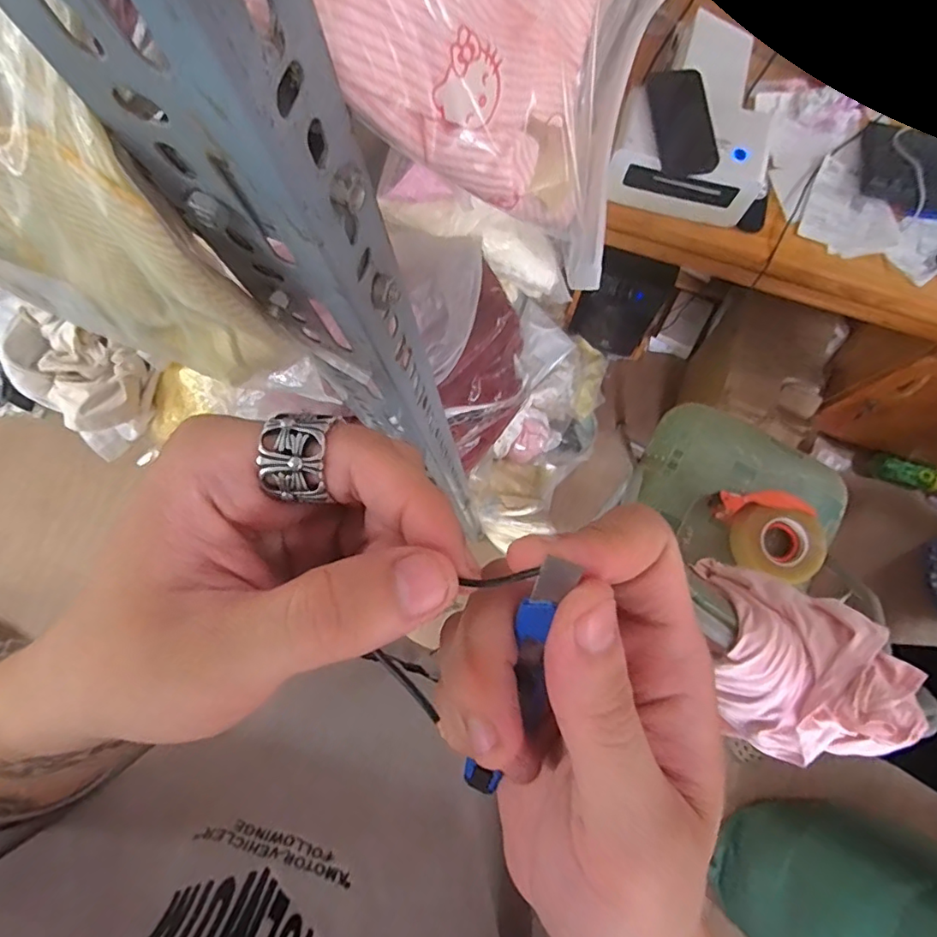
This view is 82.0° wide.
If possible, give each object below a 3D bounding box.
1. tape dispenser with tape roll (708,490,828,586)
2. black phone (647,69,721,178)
[{"bbox_3d":[0.539,0.114,0.975,0.200,0.067,0.149,23,80,6],"label":"tape dispenser with tape roll"},{"bbox_3d":[0.314,-0.504,0.789,0.075,0.016,0.163,-10,87,21],"label":"black phone"}]

